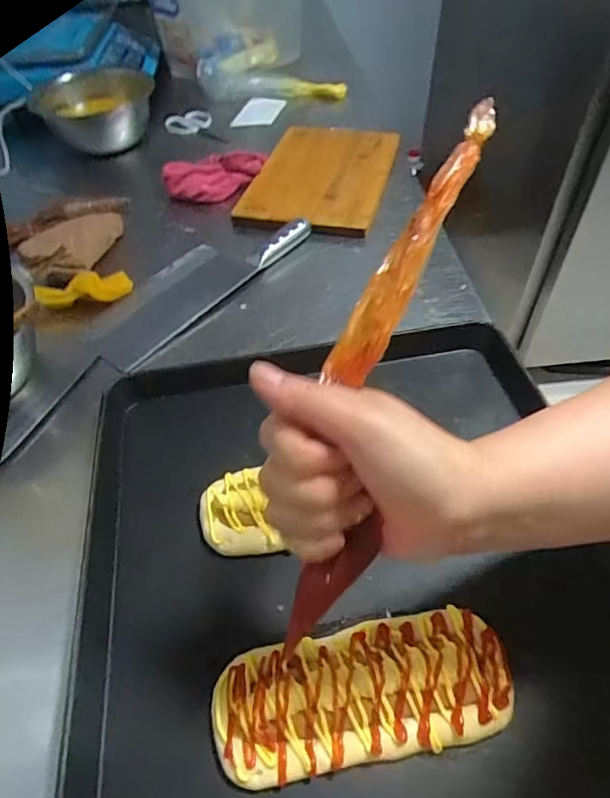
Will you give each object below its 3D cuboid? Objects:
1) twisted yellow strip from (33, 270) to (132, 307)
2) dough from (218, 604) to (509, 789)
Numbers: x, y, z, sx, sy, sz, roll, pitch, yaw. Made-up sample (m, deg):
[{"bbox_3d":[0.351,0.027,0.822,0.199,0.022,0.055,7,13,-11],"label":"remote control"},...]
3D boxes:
[{"bbox_3d":[-0.257,-0.126,0.608,0.104,0.029,0.034,-17,51,-13],"label":"twisted yellow strip"},{"bbox_3d":[0.038,0.184,0.333,0.187,0.023,0.075,-8,49,-5],"label":"dough"}]

